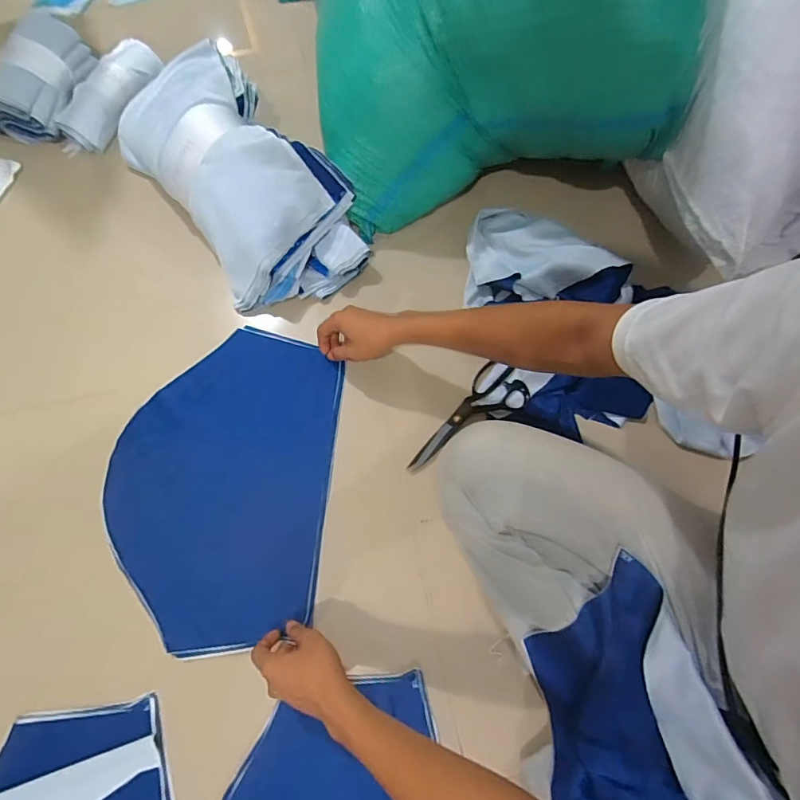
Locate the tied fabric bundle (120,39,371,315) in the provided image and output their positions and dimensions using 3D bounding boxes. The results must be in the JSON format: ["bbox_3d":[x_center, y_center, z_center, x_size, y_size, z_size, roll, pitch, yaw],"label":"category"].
[{"bbox_3d":[-0.247,-0.347,0.697,0.235,0.138,0.425,-33,74,-10],"label":"tied fabric bundle"}]

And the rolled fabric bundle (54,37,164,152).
[{"bbox_3d":[-0.543,-0.577,0.855,0.097,0.050,0.233,26,73,8],"label":"rolled fabric bundle"}]

